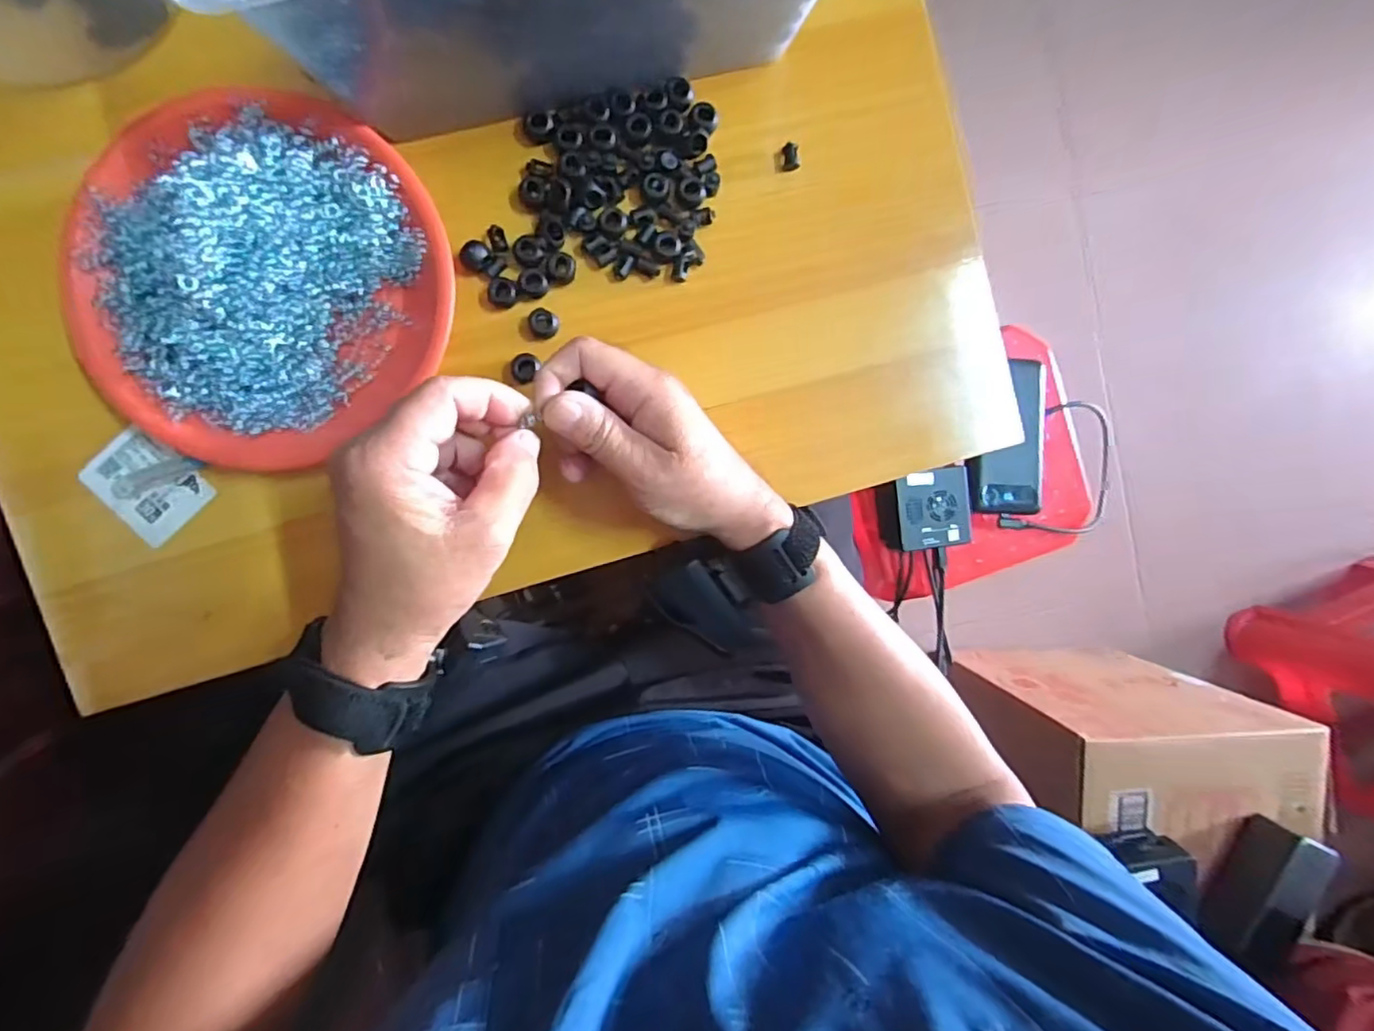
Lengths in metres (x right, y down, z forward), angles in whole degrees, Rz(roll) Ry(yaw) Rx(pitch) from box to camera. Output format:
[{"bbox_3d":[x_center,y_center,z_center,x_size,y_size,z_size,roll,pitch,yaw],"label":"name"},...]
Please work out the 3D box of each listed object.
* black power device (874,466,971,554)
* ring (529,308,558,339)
[{"bbox_3d":[0.232,-0.006,0.615,0.081,0.051,0.079,-4,94,-5],"label":"black power device"},{"bbox_3d":[-0.085,-0.113,0.363,0.017,0.010,0.016,0,93,-6],"label":"ring"}]

